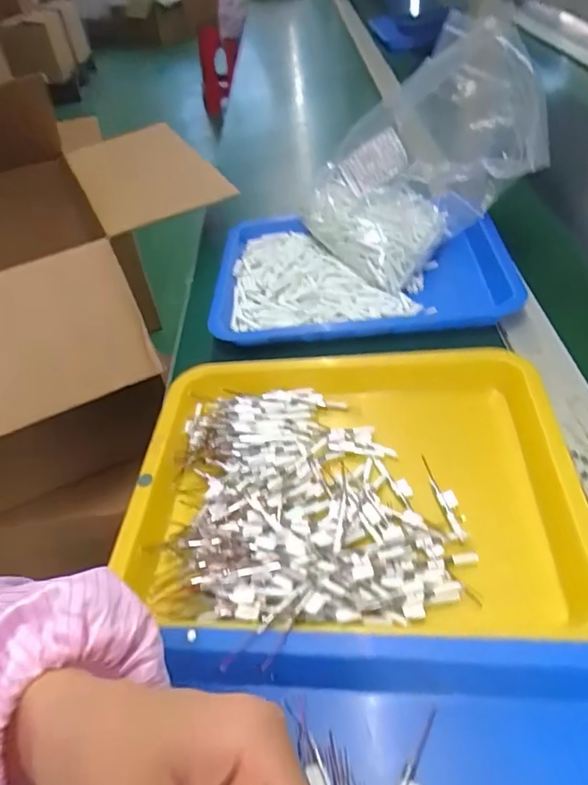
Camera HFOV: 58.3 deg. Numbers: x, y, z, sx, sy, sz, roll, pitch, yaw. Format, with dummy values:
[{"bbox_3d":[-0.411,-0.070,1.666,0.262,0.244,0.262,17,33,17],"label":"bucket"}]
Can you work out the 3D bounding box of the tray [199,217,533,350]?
[{"bbox_3d":[0.073,-0.151,0.633,0.341,0.041,0.250,-3,44,5],"label":"tray"}]

